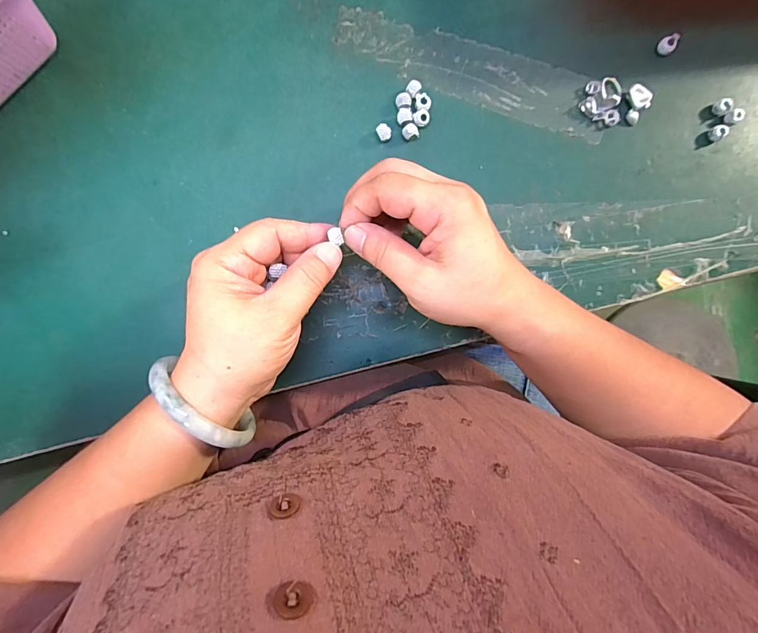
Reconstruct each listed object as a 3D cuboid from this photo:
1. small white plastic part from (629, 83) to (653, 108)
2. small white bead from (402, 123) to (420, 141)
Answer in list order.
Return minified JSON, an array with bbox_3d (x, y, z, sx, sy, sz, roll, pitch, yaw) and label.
[{"bbox_3d":[0.180,-0.151,0.280,0.012,0.006,0.017,-39,91,-1],"label":"small white plastic part"},{"bbox_3d":[0.022,-0.127,0.279,0.011,0.008,0.009,-13,90,-1],"label":"small white bead"}]

